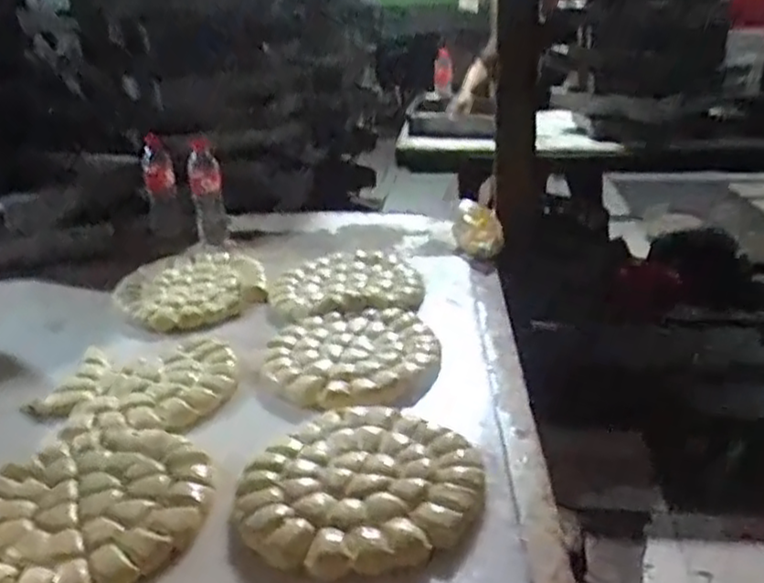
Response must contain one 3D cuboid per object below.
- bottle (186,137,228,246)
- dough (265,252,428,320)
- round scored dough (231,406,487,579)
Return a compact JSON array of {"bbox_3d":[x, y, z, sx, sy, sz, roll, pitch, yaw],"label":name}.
[{"bbox_3d":[-0.386,-0.217,1.599,0.071,0.212,0.056,-8,24,-13],"label":"bottle"},{"bbox_3d":[-0.065,-0.018,1.349,0.268,0.026,0.254,-2,24,1],"label":"dough"},{"bbox_3d":[-0.019,0.214,0.834,0.260,0.023,0.270,-2,24,1],"label":"round scored dough"}]

